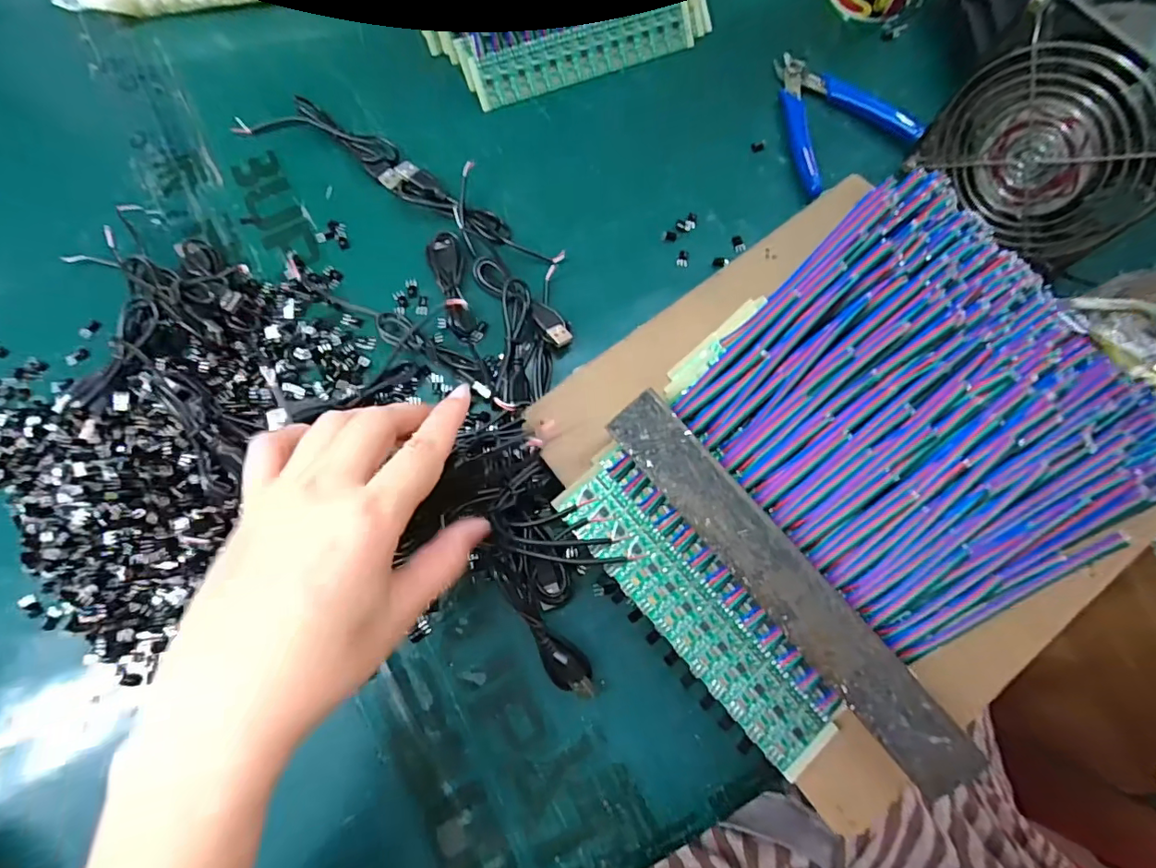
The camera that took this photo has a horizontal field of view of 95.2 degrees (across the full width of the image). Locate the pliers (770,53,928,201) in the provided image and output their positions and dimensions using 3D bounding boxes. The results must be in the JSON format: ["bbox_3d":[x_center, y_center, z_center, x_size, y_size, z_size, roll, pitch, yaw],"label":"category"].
[{"bbox_3d":[0.167,-0.221,0.364,0.089,0.012,0.105,-31,77,-7],"label":"pliers"}]

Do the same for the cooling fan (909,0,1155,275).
[{"bbox_3d":[0.267,-0.159,0.292,0.050,0.116,0.117,-31,77,-9],"label":"cooling fan"}]

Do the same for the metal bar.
[{"bbox_3d":[0.092,0.065,0.238,0.030,0.004,0.206,-42,79,10],"label":"metal bar"}]

